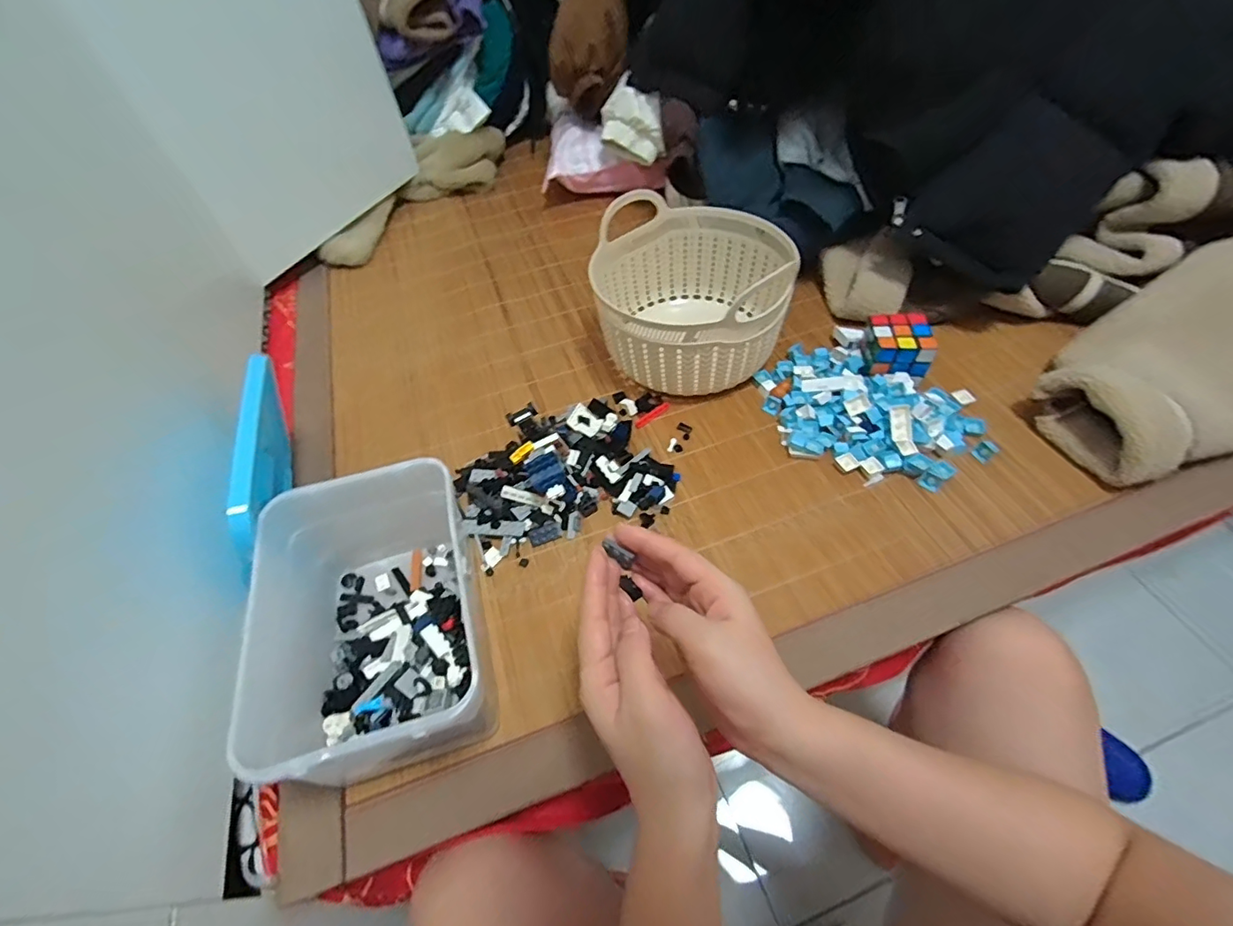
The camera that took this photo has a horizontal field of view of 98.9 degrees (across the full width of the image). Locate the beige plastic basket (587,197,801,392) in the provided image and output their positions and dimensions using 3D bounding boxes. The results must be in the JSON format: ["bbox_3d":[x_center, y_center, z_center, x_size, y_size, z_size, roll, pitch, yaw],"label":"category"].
[{"bbox_3d":[0.090,-0.193,0.622,0.210,0.133,0.219,-3,54,4],"label":"beige plastic basket"}]

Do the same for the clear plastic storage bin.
[{"bbox_3d":[-0.182,0.125,0.423,0.151,0.121,0.213,-16,54,-6],"label":"clear plastic storage bin"}]

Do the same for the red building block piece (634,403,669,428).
[{"bbox_3d":[0.042,-0.055,0.606,0.049,0.004,0.011,-35,58,-18],"label":"red building block piece"}]

